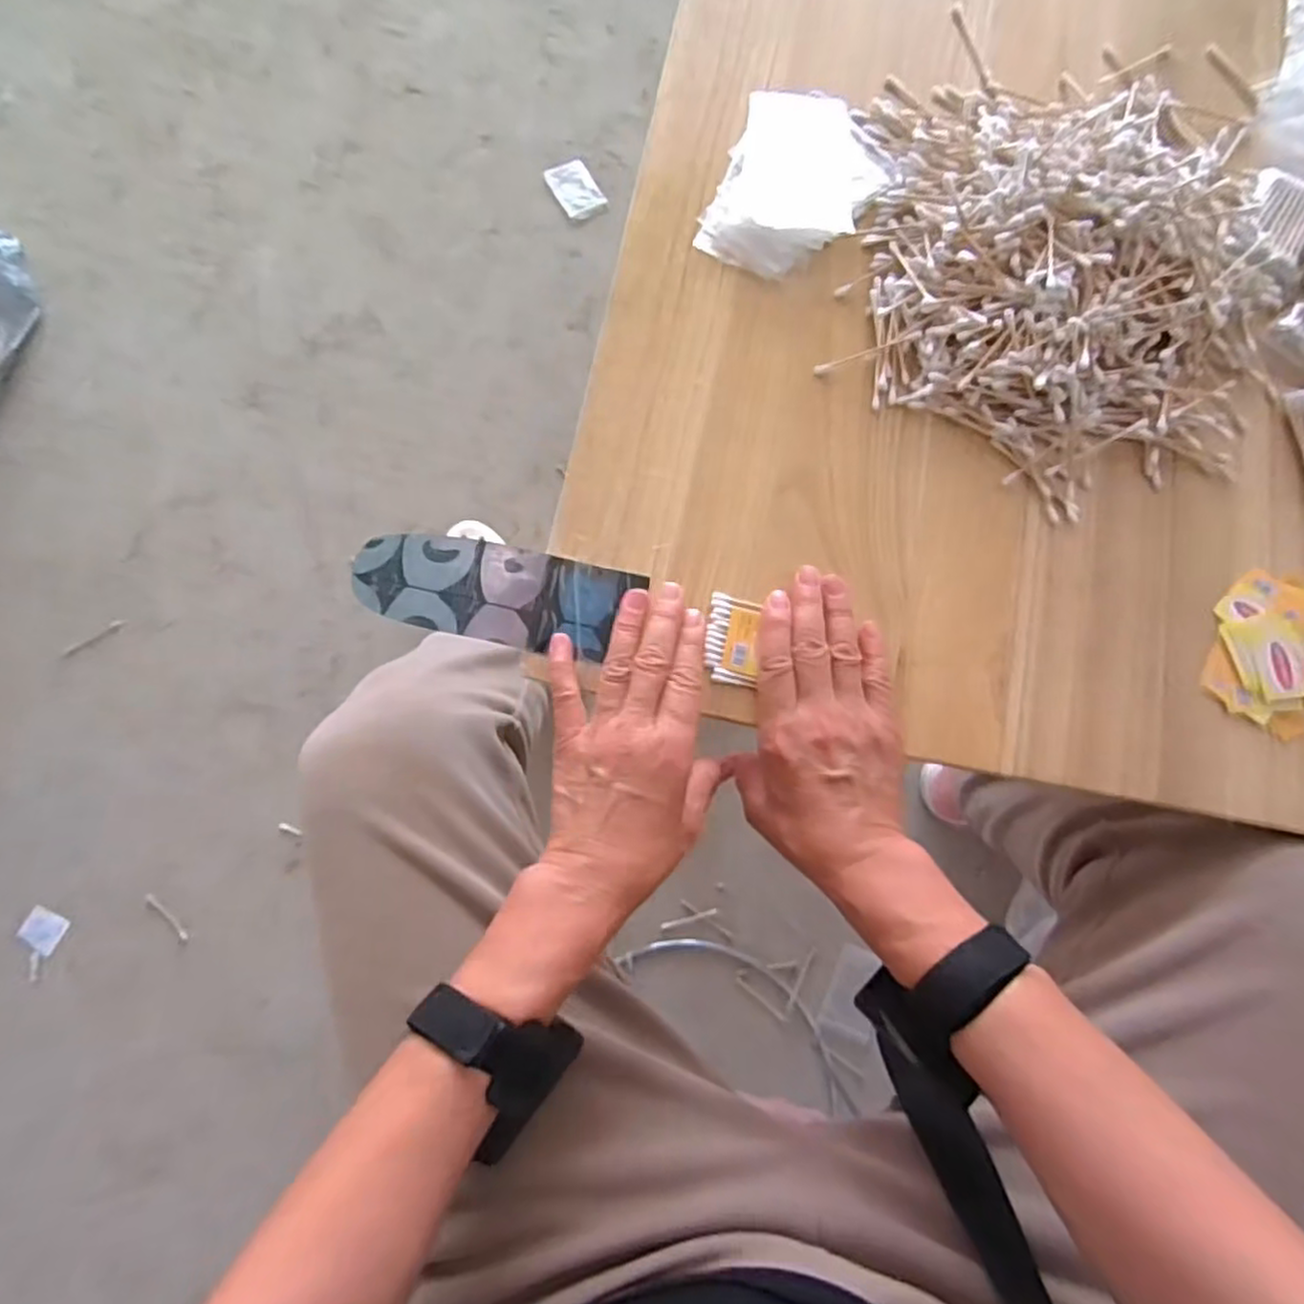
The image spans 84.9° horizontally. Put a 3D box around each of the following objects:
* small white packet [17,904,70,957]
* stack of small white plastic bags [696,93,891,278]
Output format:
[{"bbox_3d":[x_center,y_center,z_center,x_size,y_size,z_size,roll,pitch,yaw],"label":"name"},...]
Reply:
[{"bbox_3d":[-0.750,0.342,0.875,0.050,0.008,0.042,31,80,5],"label":"small white packet"},{"bbox_3d":[0.104,-0.328,0.499,0.107,0.021,0.149,22,79,3],"label":"stack of small white plastic bags"}]

